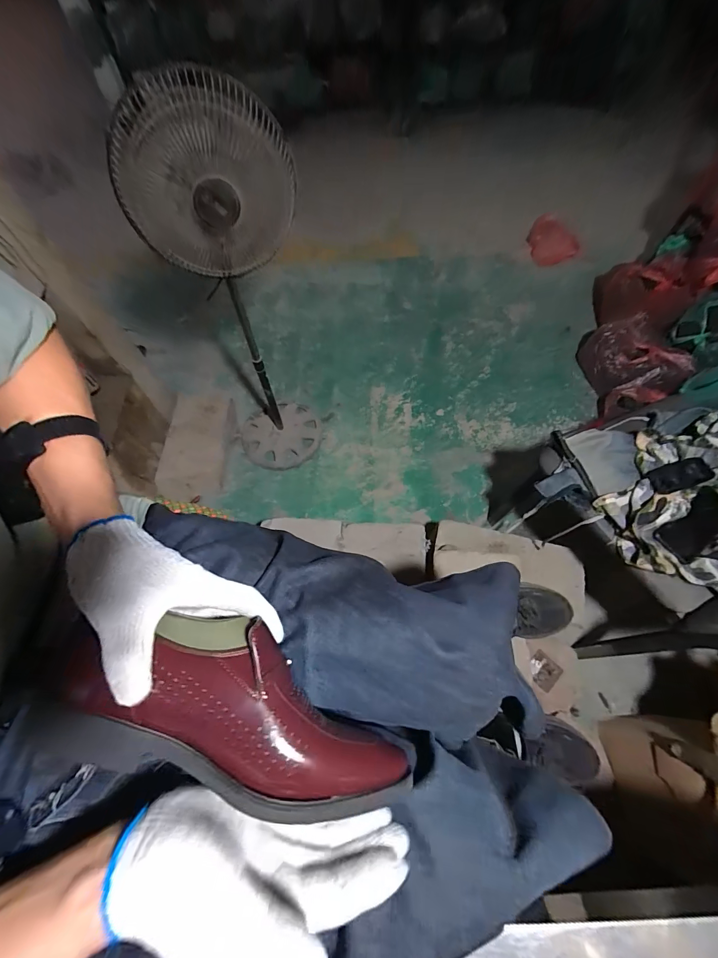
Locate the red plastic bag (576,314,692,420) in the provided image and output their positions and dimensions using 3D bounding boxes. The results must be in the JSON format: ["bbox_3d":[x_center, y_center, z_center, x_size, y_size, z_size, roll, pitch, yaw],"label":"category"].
[{"bbox_3d":[1.003,-0.415,1.323,0.278,0.169,0.375,-5,60,1],"label":"red plastic bag"}]

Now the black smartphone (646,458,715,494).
[{"bbox_3d":[0.637,-0.007,0.711,0.115,0.013,0.053,-19,56,0],"label":"black smartphone"}]

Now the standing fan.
[{"bbox_3d":[-0.265,-0.333,0.891,0.259,0.946,0.245,-26,69,-11],"label":"standing fan"}]

